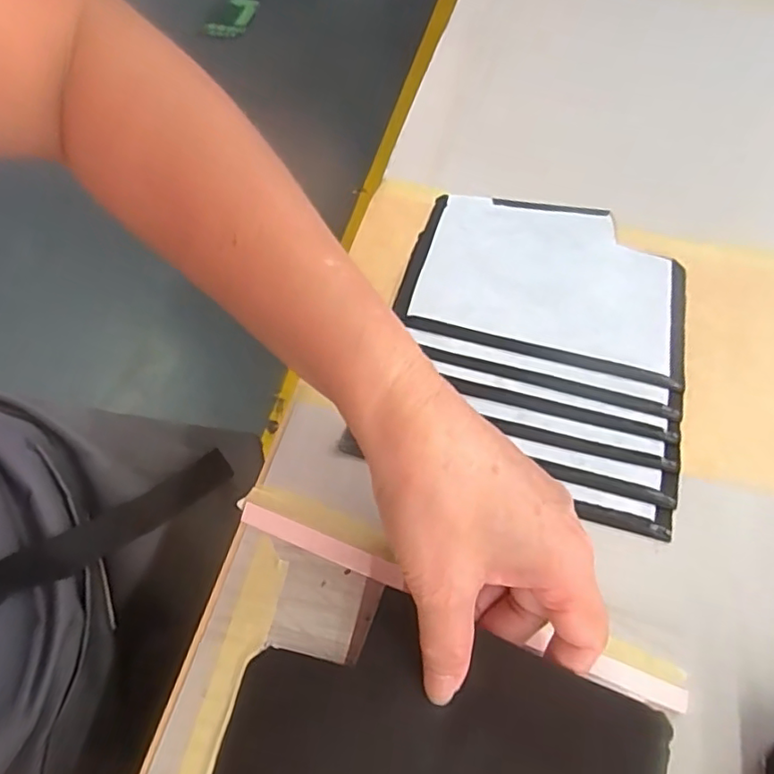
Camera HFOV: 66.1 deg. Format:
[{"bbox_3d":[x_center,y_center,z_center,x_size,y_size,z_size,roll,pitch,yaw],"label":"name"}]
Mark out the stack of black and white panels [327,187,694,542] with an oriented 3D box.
[{"bbox_3d":[0.089,-0.033,0.357,0.170,0.008,0.212,14,59,8],"label":"stack of black and white panels"}]

